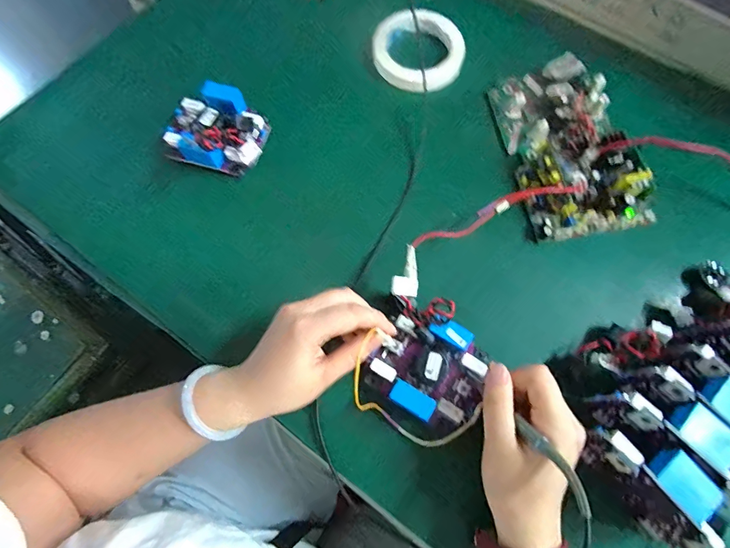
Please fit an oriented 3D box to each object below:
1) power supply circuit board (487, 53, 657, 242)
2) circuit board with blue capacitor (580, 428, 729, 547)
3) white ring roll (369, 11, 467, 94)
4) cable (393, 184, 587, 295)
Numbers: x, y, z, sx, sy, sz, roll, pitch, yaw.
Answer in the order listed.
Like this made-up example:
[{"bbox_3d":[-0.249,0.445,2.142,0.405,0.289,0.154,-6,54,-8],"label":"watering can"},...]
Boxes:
[{"bbox_3d":[0.210,-0.138,0.411,0.125,0.033,0.200,-7,71,-3],"label":"power supply circuit board"},{"bbox_3d":[0.207,0.153,0.287,0.037,0.074,0.102,-38,75,-12],"label":"circuit board with blue capacitor"},{"bbox_3d":[0.060,-0.257,0.456,0.102,0.030,0.106,30,74,10],"label":"white ring roll"},{"bbox_3d":[0.107,-0.044,0.358,0.209,0.024,0.040,-32,74,-10],"label":"cable"}]

